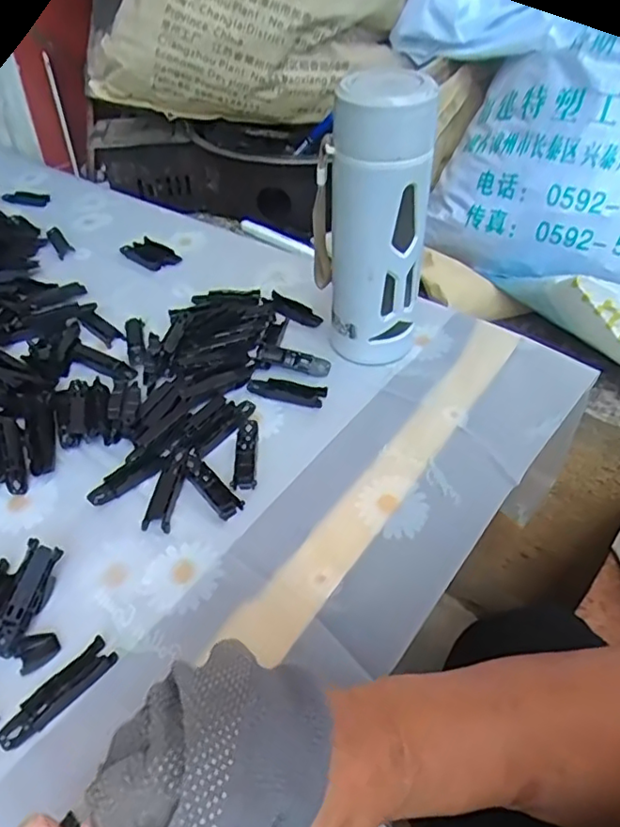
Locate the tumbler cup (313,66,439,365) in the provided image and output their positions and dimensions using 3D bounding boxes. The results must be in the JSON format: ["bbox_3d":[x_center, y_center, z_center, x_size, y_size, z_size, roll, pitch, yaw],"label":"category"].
[{"bbox_3d":[0.046,-0.134,0.454,0.079,0.205,0.062,-5,46,-2],"label":"tumbler cup"}]

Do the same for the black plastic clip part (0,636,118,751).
[{"bbox_3d":[-0.135,0.150,0.323,0.017,0.006,0.065,30,54,28],"label":"black plastic clip part"}]

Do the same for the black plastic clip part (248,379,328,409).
[{"bbox_3d":[-0.020,-0.018,0.483,0.065,0.007,0.019,11,47,12],"label":"black plastic clip part"}]

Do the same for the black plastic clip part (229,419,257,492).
[{"bbox_3d":[-0.046,0.029,0.439,0.016,0.006,0.062,0,46,2],"label":"black plastic clip part"}]

